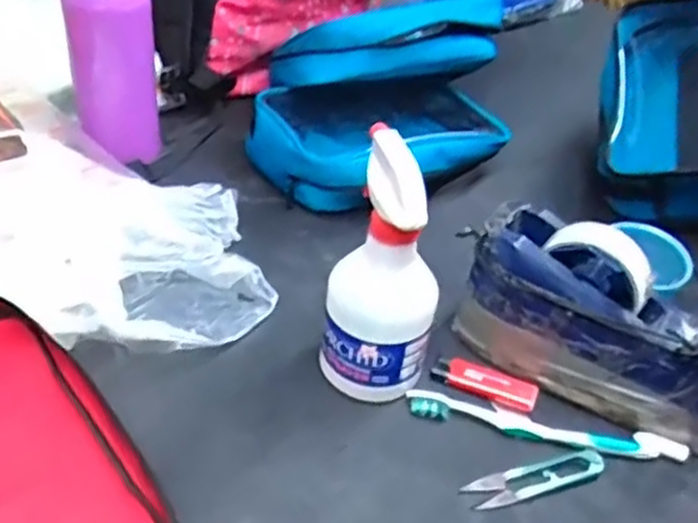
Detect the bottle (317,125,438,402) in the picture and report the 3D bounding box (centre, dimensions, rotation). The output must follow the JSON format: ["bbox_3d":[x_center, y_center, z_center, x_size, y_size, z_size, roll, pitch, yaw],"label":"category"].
[{"bbox_3d":[0.027,0.009,0.511,0.077,0.179,0.082,10,41,2],"label":"bottle"}]

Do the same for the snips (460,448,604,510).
[{"bbox_3d":[0.130,0.149,0.503,0.101,0.006,0.023,-8,43,-18],"label":"snips"}]

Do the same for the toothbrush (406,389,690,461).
[{"bbox_3d":[0.143,0.120,0.534,0.199,0.011,0.026,11,41,4],"label":"toothbrush"}]

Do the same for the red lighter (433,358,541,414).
[{"bbox_3d":[0.105,0.091,0.559,0.079,0.009,0.024,18,42,11],"label":"red lighter"}]

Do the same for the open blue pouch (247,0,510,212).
[{"bbox_3d":[0.039,-0.165,0.754,0.267,0.130,0.219,-1,41,-10],"label":"open blue pouch"}]

